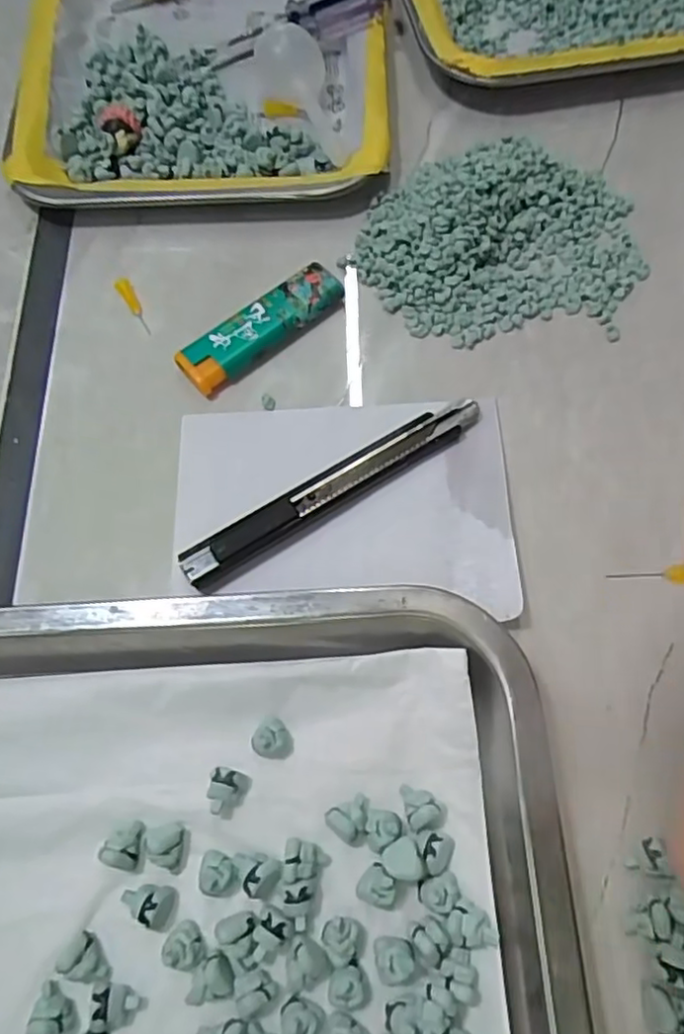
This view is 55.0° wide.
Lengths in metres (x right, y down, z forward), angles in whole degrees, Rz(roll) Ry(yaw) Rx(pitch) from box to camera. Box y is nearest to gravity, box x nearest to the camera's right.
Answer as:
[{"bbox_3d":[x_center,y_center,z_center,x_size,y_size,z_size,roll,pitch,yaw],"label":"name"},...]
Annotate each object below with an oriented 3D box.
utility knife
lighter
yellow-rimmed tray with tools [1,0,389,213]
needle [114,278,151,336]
[{"bbox_3d":[-0.002,-0.011,0.264,0.133,0.008,0.017,-31,70,-11],"label":"utility knife"},{"bbox_3d":[-0.036,-0.084,0.294,0.078,0.013,0.022,-37,71,-14],"label":"lighter"},{"bbox_3d":[-0.072,-0.277,0.358,0.185,0.026,0.268,-1,67,1],"label":"yellow-rimmed tray with tools"},{"bbox_3d":[-0.098,-0.098,0.306,0.007,0.007,0.032,-24,68,-9],"label":"needle"}]

